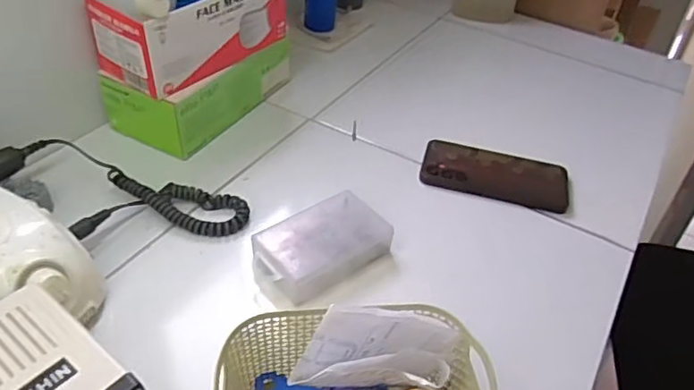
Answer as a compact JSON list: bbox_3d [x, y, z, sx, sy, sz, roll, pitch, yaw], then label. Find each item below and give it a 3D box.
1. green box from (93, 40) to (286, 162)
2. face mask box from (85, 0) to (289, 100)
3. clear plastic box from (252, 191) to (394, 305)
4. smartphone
[{"bbox_3d":[-0.172,-0.140,0.703,0.112,0.068,0.221,26,45,23],"label":"green box"},{"bbox_3d":[-0.168,-0.198,0.648,0.100,0.089,0.206,30,46,26],"label":"face mask box"},{"bbox_3d":[-0.026,0.048,0.537,0.128,0.035,0.078,-27,50,-32],"label":"clear plastic box"},{"bbox_3d":[0.170,-0.026,0.658,0.165,0.005,0.089,12,41,8],"label":"smartphone"}]

